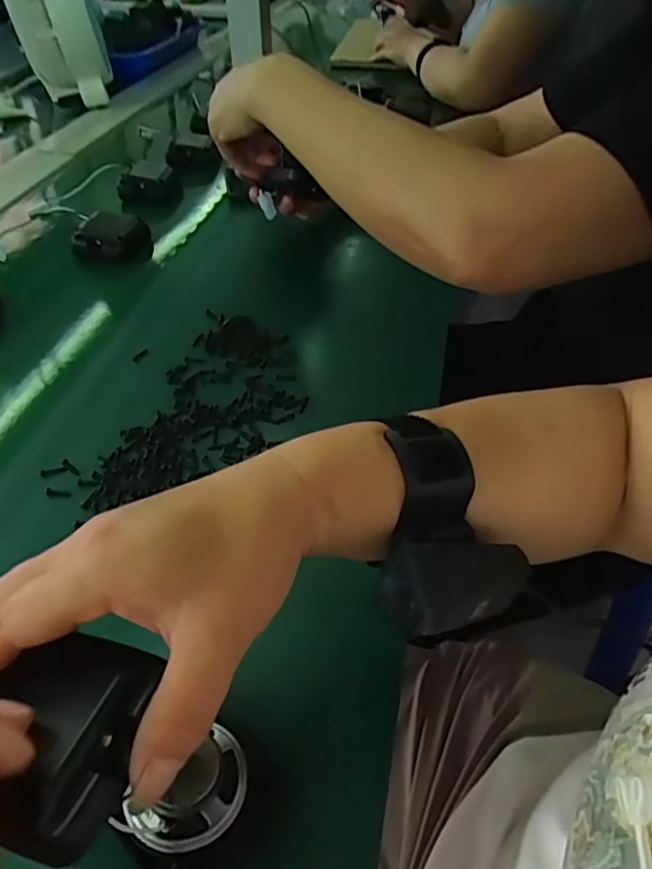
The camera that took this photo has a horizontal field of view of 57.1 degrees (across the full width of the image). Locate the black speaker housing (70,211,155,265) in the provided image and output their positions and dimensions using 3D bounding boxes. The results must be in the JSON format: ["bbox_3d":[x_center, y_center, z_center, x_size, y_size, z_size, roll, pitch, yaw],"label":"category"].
[{"bbox_3d":[-0.240,-0.218,0.671,0.066,0.046,0.070,16,44,18],"label":"black speaker housing"}]

